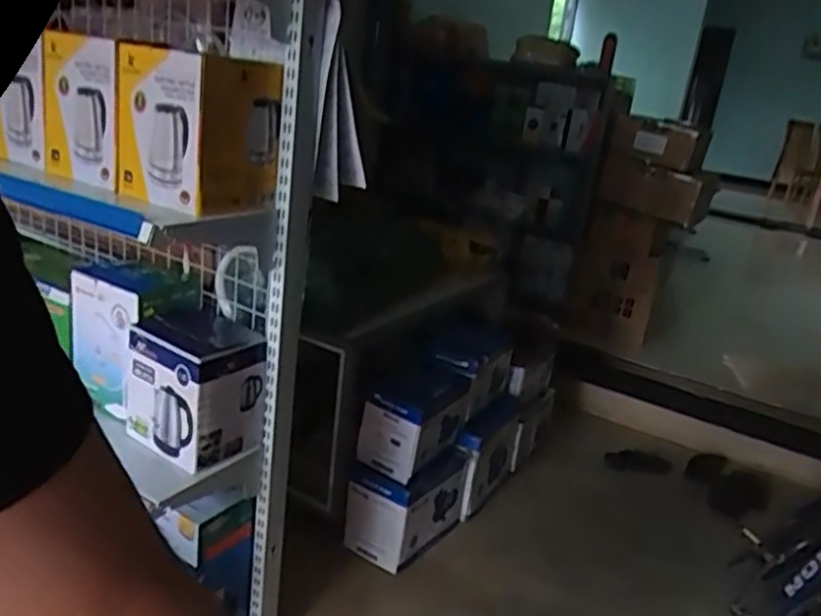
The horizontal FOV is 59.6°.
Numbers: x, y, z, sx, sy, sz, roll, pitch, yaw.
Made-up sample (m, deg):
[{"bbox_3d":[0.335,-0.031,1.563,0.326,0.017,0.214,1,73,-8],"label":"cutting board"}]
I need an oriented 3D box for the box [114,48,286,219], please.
[{"bbox_3d":[-0.379,-0.318,1.274,0.237,0.245,0.194,16,21,25],"label":"box"}]

